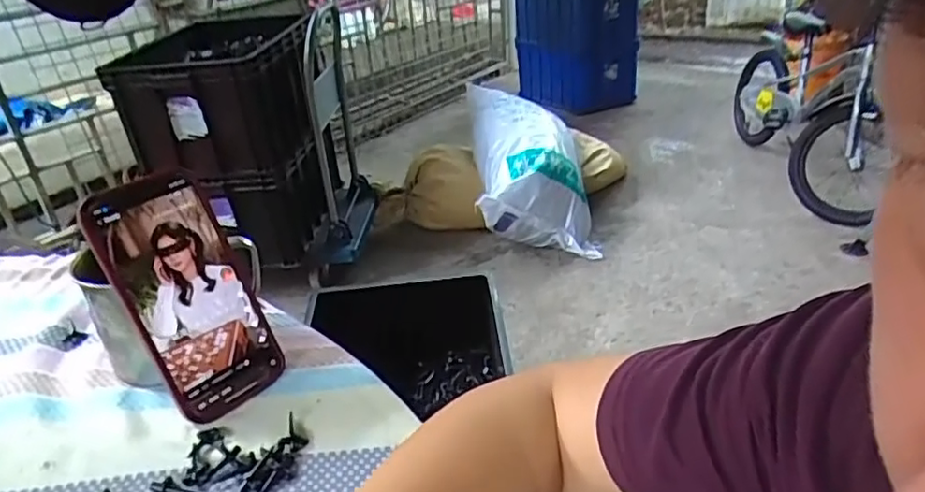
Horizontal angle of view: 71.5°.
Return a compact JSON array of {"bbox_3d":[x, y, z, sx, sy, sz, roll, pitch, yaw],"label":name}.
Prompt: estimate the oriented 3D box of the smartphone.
[{"bbox_3d":[-0.180,0.032,0.421,0.073,0.157,0.015,-32,13,-39],"label":"smartphone"}]

